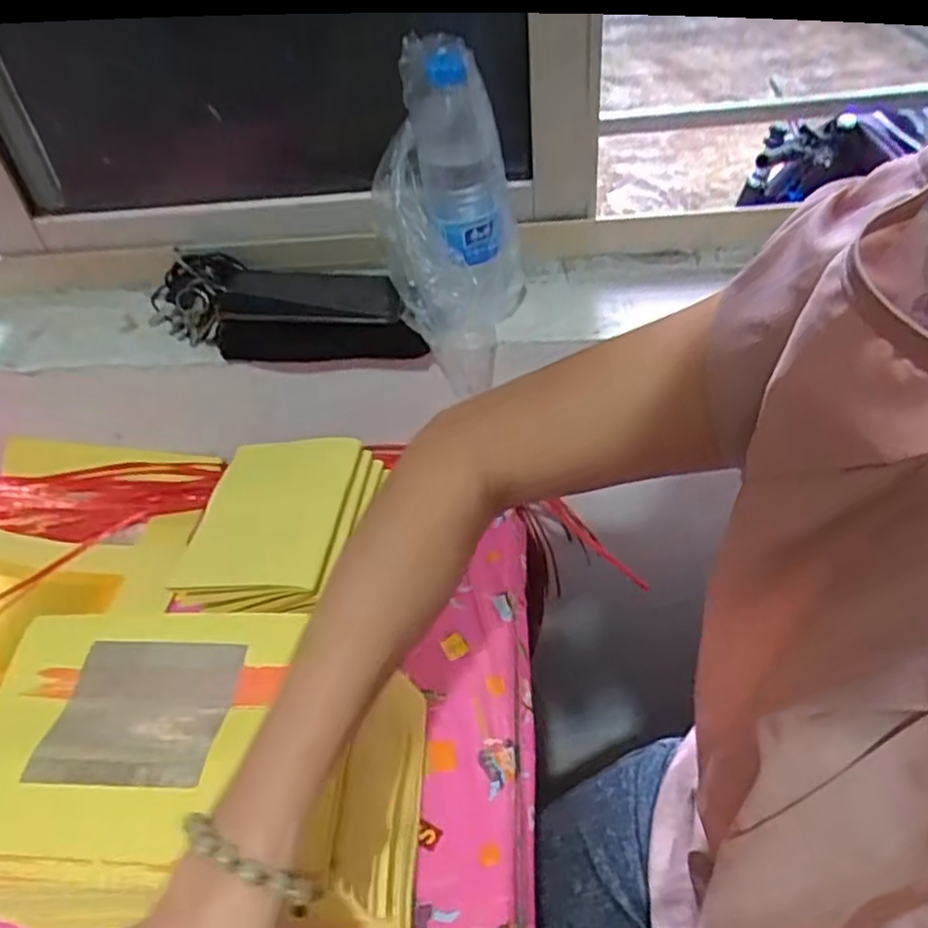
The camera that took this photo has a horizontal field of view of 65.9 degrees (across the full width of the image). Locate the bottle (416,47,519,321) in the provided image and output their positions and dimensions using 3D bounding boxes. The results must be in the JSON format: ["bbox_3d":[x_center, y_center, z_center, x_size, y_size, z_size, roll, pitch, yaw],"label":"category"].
[{"bbox_3d":[0.005,-0.229,0.612,0.074,0.215,0.058,-7,43,-1],"label":"bottle"}]

